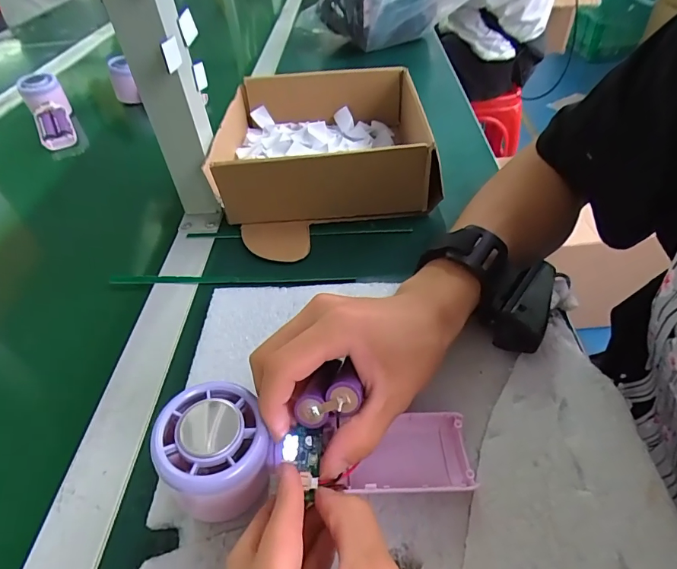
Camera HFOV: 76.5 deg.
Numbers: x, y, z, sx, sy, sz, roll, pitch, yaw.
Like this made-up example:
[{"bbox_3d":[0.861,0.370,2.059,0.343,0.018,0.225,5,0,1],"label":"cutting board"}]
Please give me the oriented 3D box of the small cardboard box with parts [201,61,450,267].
[{"bbox_3d":[-0.010,-0.167,0.480,0.222,0.074,0.236,-1,45,6],"label":"small cardboard box with parts"}]

